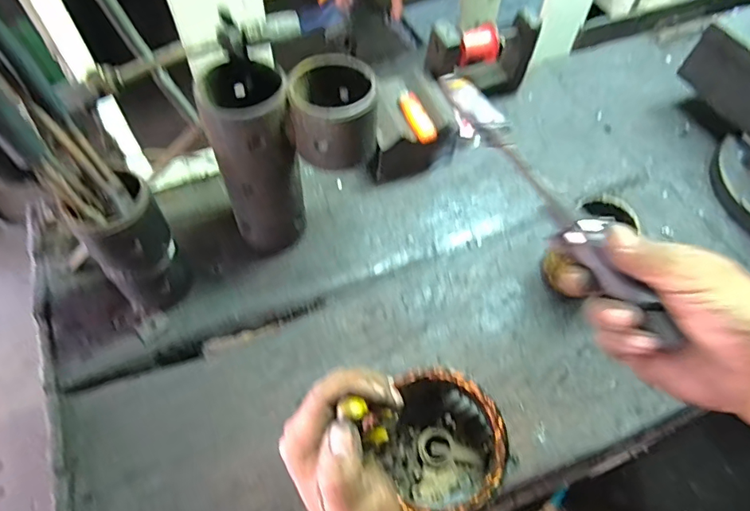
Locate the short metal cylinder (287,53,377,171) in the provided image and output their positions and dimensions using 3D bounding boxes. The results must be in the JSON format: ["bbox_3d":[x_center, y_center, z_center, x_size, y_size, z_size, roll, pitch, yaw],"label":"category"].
[{"bbox_3d":[-0.044,-0.146,0.510,0.087,0.078,0.084,-5,57,-4],"label":"short metal cylinder"}]

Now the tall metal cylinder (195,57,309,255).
[{"bbox_3d":[-0.132,-0.101,0.567,0.084,0.218,0.087,-14,59,-10],"label":"tall metal cylinder"}]

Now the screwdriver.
[{"bbox_3d":[0.128,-0.051,0.374,0.023,0.025,0.270,-22,61,-15],"label":"screwdriver"}]

